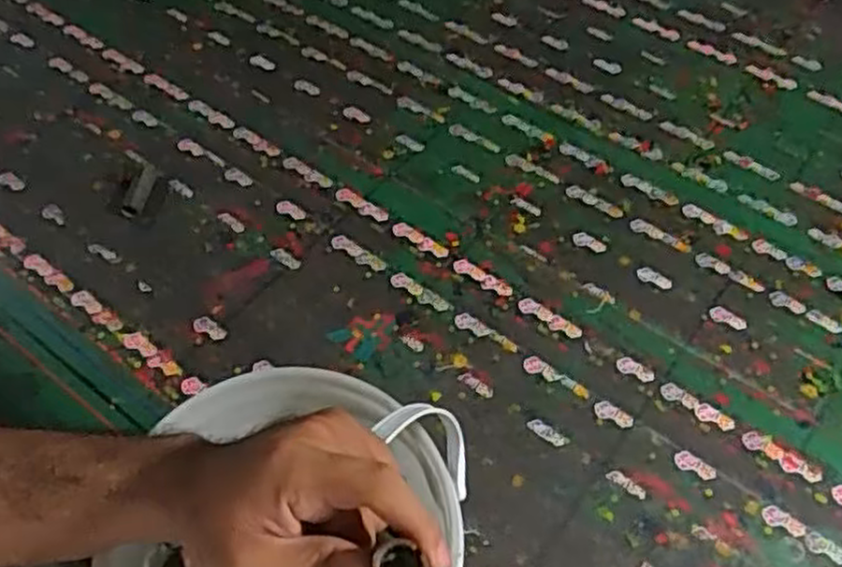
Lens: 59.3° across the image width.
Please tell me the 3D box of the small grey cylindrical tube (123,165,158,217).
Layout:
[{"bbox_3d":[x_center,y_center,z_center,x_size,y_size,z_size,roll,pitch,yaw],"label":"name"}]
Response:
[{"bbox_3d":[-0.291,-0.099,0.770,0.017,0.021,0.067,4,55,3],"label":"small grey cylindrical tube"}]

